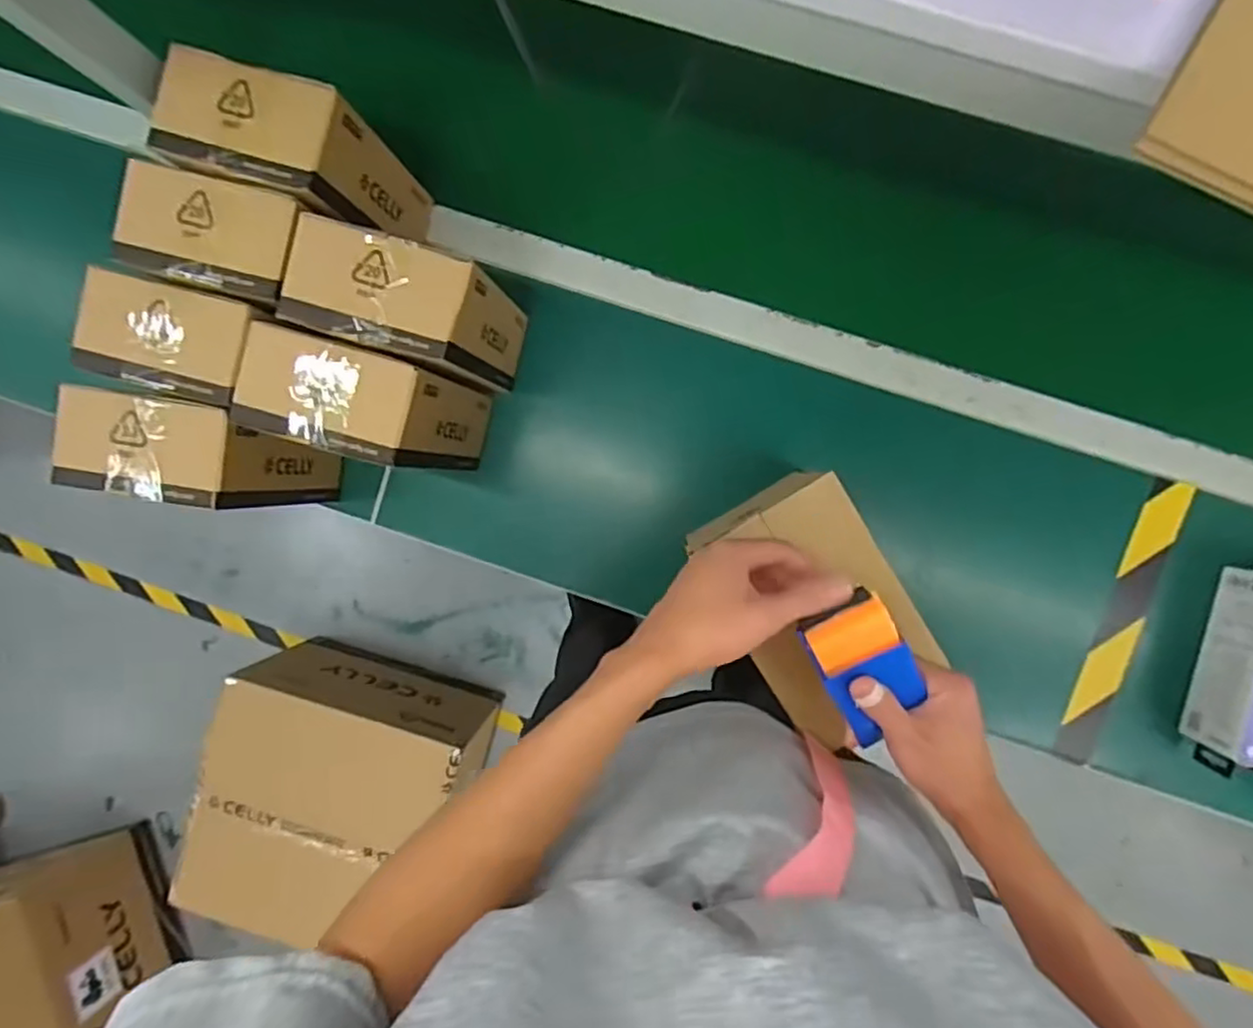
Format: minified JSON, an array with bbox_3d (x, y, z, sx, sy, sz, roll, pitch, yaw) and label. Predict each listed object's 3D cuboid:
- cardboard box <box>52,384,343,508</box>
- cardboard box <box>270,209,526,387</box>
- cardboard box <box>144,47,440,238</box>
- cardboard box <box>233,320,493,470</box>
[{"bbox_3d":[-0.379,-0.057,0.625,0.143,0.176,0.079,9,93,4],"label":"cardboard box"},{"bbox_3d":[-0.184,-0.175,0.612,0.147,0.186,0.086,16,93,3],"label":"cardboard box"},{"bbox_3d":[-0.286,-0.302,0.613,0.146,0.185,0.087,17,94,3],"label":"cardboard box"},{"bbox_3d":[-0.220,-0.094,0.610,0.153,0.170,0.082,15,93,3],"label":"cardboard box"}]

